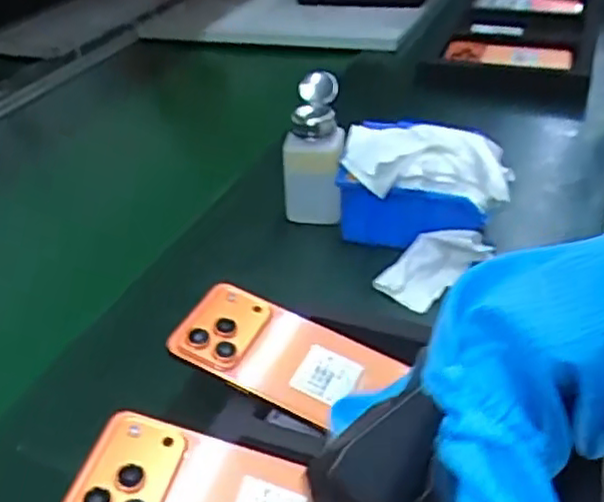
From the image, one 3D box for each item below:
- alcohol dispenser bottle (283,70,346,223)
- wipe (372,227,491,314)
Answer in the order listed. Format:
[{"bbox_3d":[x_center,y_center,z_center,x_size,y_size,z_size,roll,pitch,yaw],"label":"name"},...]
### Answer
[{"bbox_3d":[0.011,-0.088,0.640,0.058,0.125,0.072,-4,34,3],"label":"alcohol dispenser bottle"},{"bbox_3d":[0.107,0.010,0.578,0.092,0.036,0.048,-27,40,-28],"label":"wipe"}]

